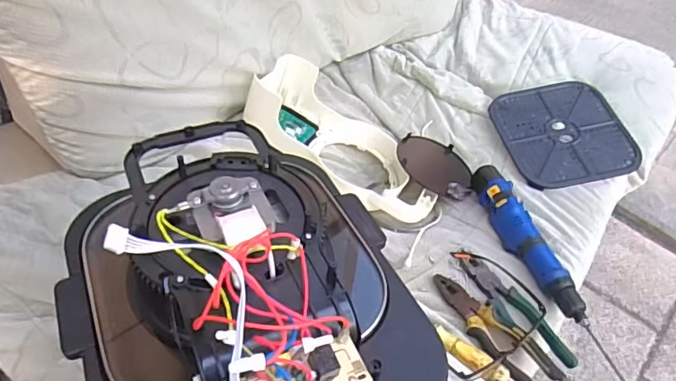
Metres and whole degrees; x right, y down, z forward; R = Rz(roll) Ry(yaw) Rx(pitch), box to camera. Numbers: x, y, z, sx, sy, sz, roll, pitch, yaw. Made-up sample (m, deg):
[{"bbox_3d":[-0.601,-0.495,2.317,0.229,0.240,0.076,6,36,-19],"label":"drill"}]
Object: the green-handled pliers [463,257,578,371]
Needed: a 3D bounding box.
[{"bbox_3d":[0.230,0.154,0.649,0.049,0.029,0.183,-21,54,-24],"label":"green-handled pliers"}]

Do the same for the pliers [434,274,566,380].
[{"bbox_3d":[0.197,0.174,0.629,0.057,0.035,0.199,-25,55,-26],"label":"pliers"}]

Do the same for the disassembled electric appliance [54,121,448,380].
[{"bbox_3d":[-0.080,0.064,0.419,0.293,0.110,0.330,-17,52,-21],"label":"disassembled electric appliance"}]

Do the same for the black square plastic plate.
[{"bbox_3d":[0.398,-0.106,0.885,0.207,0.012,0.217,-13,58,-2],"label":"black square plastic plate"}]

